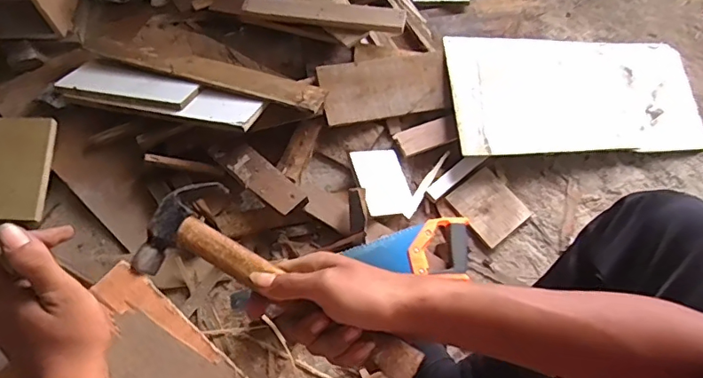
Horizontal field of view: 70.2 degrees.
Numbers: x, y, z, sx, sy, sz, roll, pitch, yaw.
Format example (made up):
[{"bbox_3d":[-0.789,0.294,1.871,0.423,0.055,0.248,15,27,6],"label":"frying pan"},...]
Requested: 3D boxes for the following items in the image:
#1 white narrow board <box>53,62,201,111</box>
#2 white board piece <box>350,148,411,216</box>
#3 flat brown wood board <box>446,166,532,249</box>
[{"bbox_3d":[-0.446,-0.207,0.995,0.284,0.014,0.081,14,60,13],"label":"white narrow board"},{"bbox_3d":[0.062,-0.014,0.948,0.098,0.009,0.129,-10,75,-29],"label":"white board piece"},{"bbox_3d":[0.271,0.032,0.981,0.112,0.012,0.131,-37,81,-16],"label":"flat brown wood board"}]

